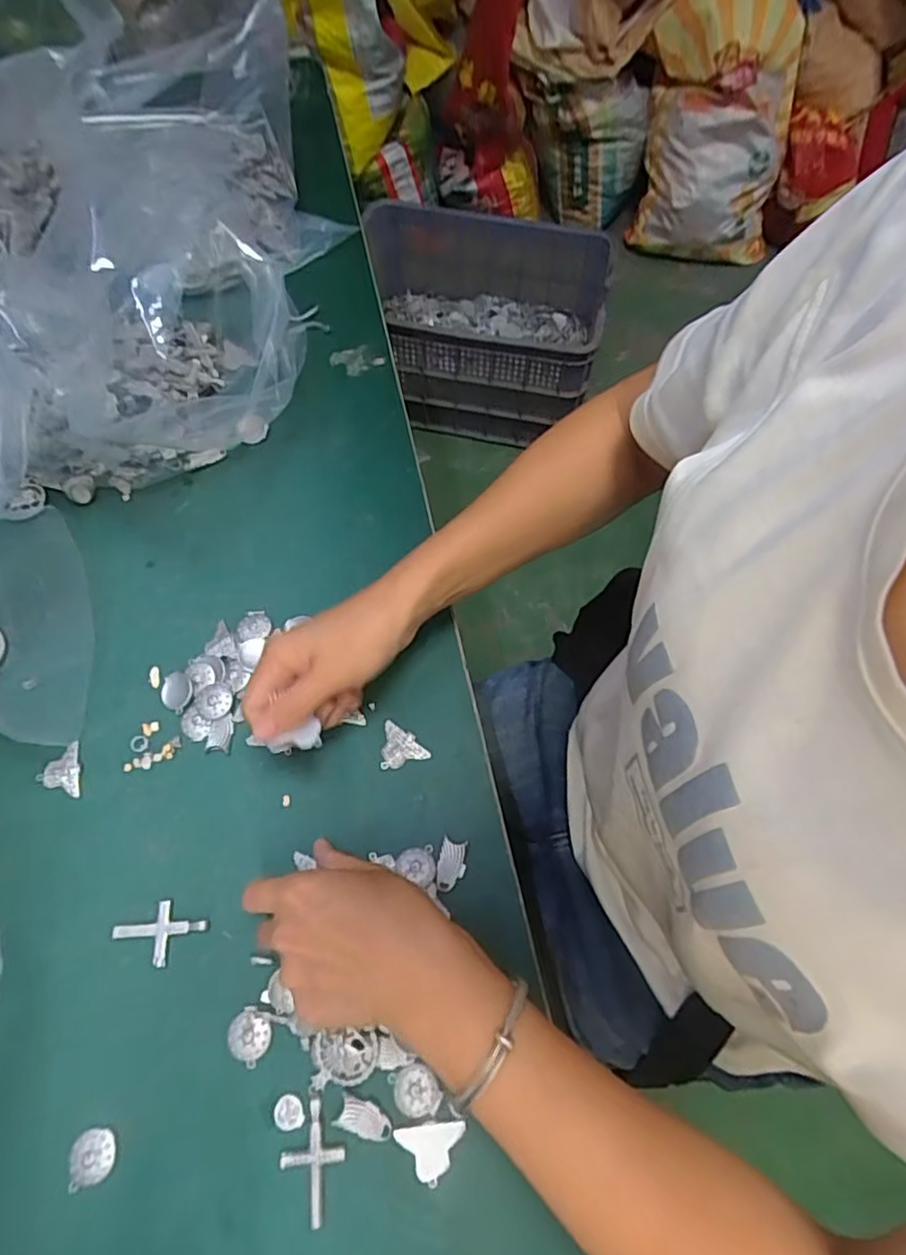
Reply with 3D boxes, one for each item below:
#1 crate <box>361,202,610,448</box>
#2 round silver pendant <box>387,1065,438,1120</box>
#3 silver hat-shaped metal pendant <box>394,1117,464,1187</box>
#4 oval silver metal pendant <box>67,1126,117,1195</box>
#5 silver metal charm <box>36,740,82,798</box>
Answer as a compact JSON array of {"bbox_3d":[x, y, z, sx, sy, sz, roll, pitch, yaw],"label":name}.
[{"bbox_3d":[0.069,-0.683,1.430,0.501,0.274,0.451,2,65,0],"label":"crate"},{"bbox_3d":[-0.020,0.247,0.337,0.023,0.004,0.023,0,66,1],"label":"round silver pendant"},{"bbox_3d":[-0.011,0.270,0.325,0.034,0.004,0.025,-7,66,-3],"label":"silver hat-shaped metal pendant"},{"bbox_3d":[-0.188,0.275,0.329,0.023,0.004,0.024,-12,67,-4],"label":"oval silver metal pendant"},{"bbox_3d":[-0.255,0.093,0.411,0.027,0.004,0.035,-7,66,-2],"label":"silver metal charm"}]

